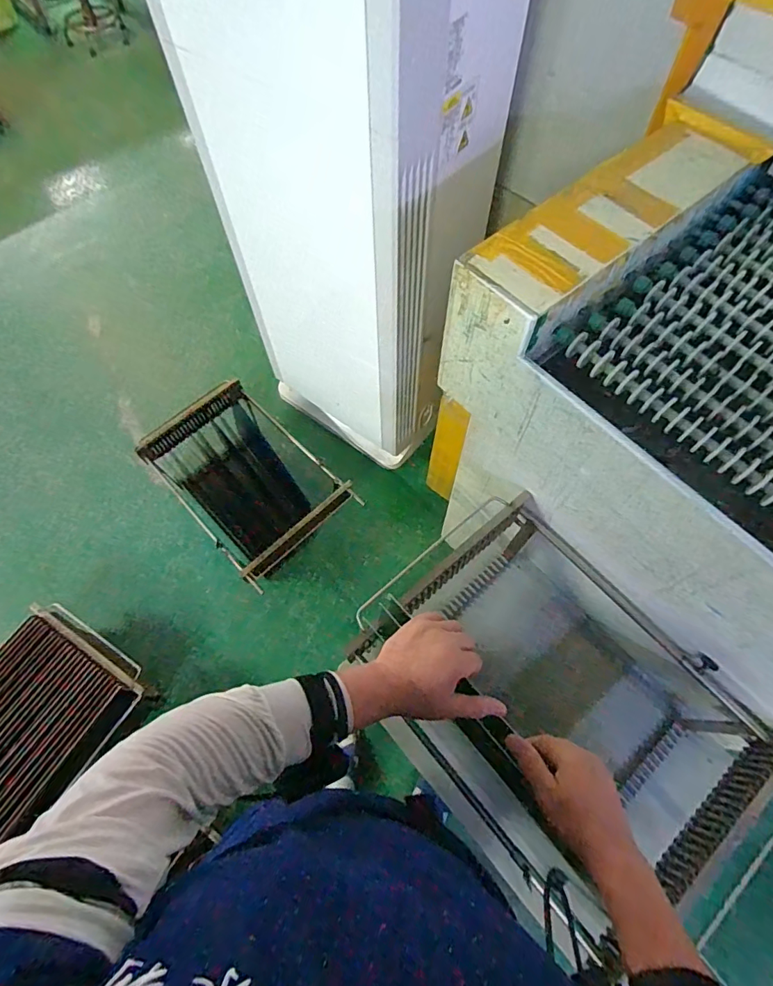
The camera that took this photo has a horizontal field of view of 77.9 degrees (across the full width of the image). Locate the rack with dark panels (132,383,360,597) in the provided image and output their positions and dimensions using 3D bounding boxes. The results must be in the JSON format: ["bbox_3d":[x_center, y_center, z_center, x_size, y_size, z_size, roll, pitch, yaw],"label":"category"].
[{"bbox_3d":[-0.469,-0.040,1.621,0.409,0.256,0.641,-42,71,-17],"label":"rack with dark panels"}]

